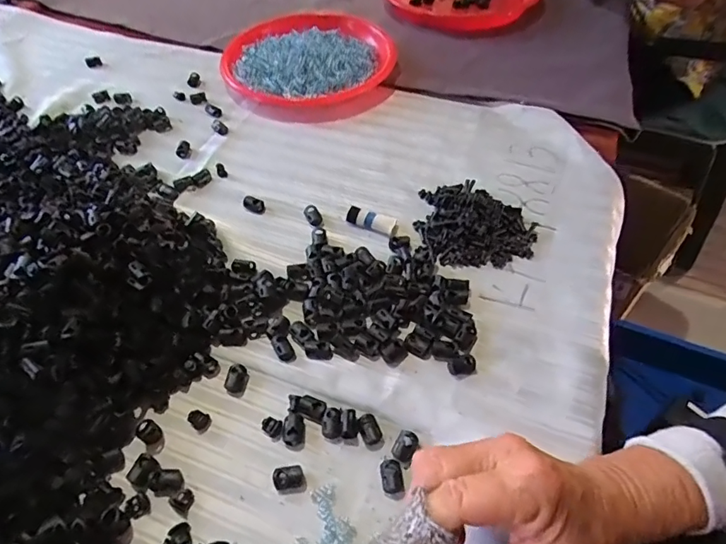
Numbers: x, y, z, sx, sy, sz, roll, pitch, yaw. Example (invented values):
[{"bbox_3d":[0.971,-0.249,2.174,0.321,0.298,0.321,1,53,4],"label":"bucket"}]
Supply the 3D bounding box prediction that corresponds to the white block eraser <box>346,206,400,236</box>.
[{"bbox_3d":[0.009,-0.049,0.453,0.051,0.012,0.018,19,55,15],"label":"white block eraser"}]

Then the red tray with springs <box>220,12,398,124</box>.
[{"bbox_3d":[-0.069,-0.263,0.596,0.216,0.034,0.168,8,53,6],"label":"red tray with springs"}]

